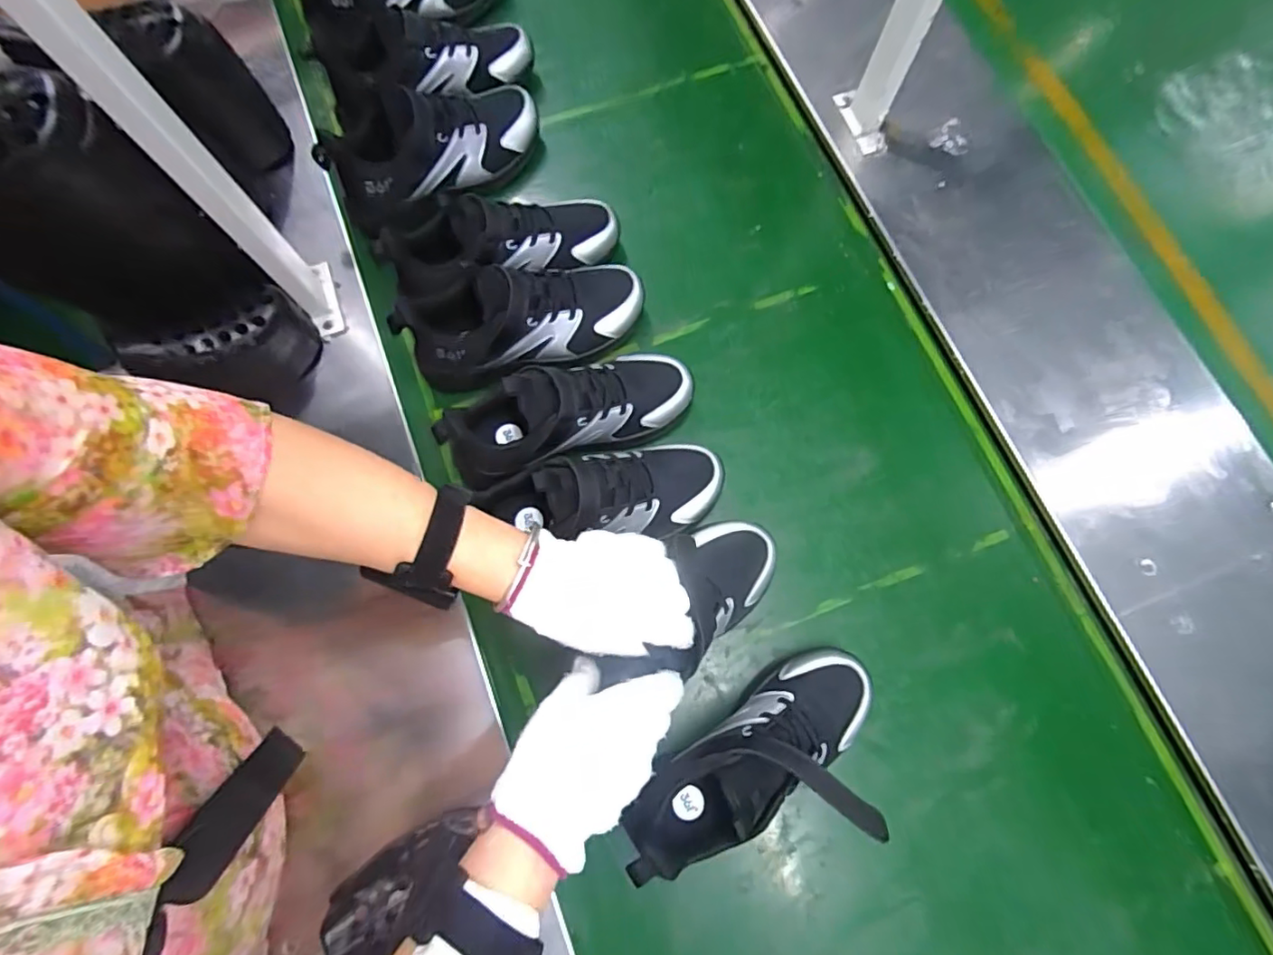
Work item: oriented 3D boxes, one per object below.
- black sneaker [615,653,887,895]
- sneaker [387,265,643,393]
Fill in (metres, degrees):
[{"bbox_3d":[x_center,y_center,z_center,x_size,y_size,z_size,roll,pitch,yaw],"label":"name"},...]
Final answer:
[{"bbox_3d":[0.106,0.239,0.461,0.241,0.126,0.098,-28,77,-20],"label":"black sneaker"},{"bbox_3d":[-0.111,-0.163,0.584,0.236,0.124,0.085,-21,75,-4],"label":"sneaker"}]

